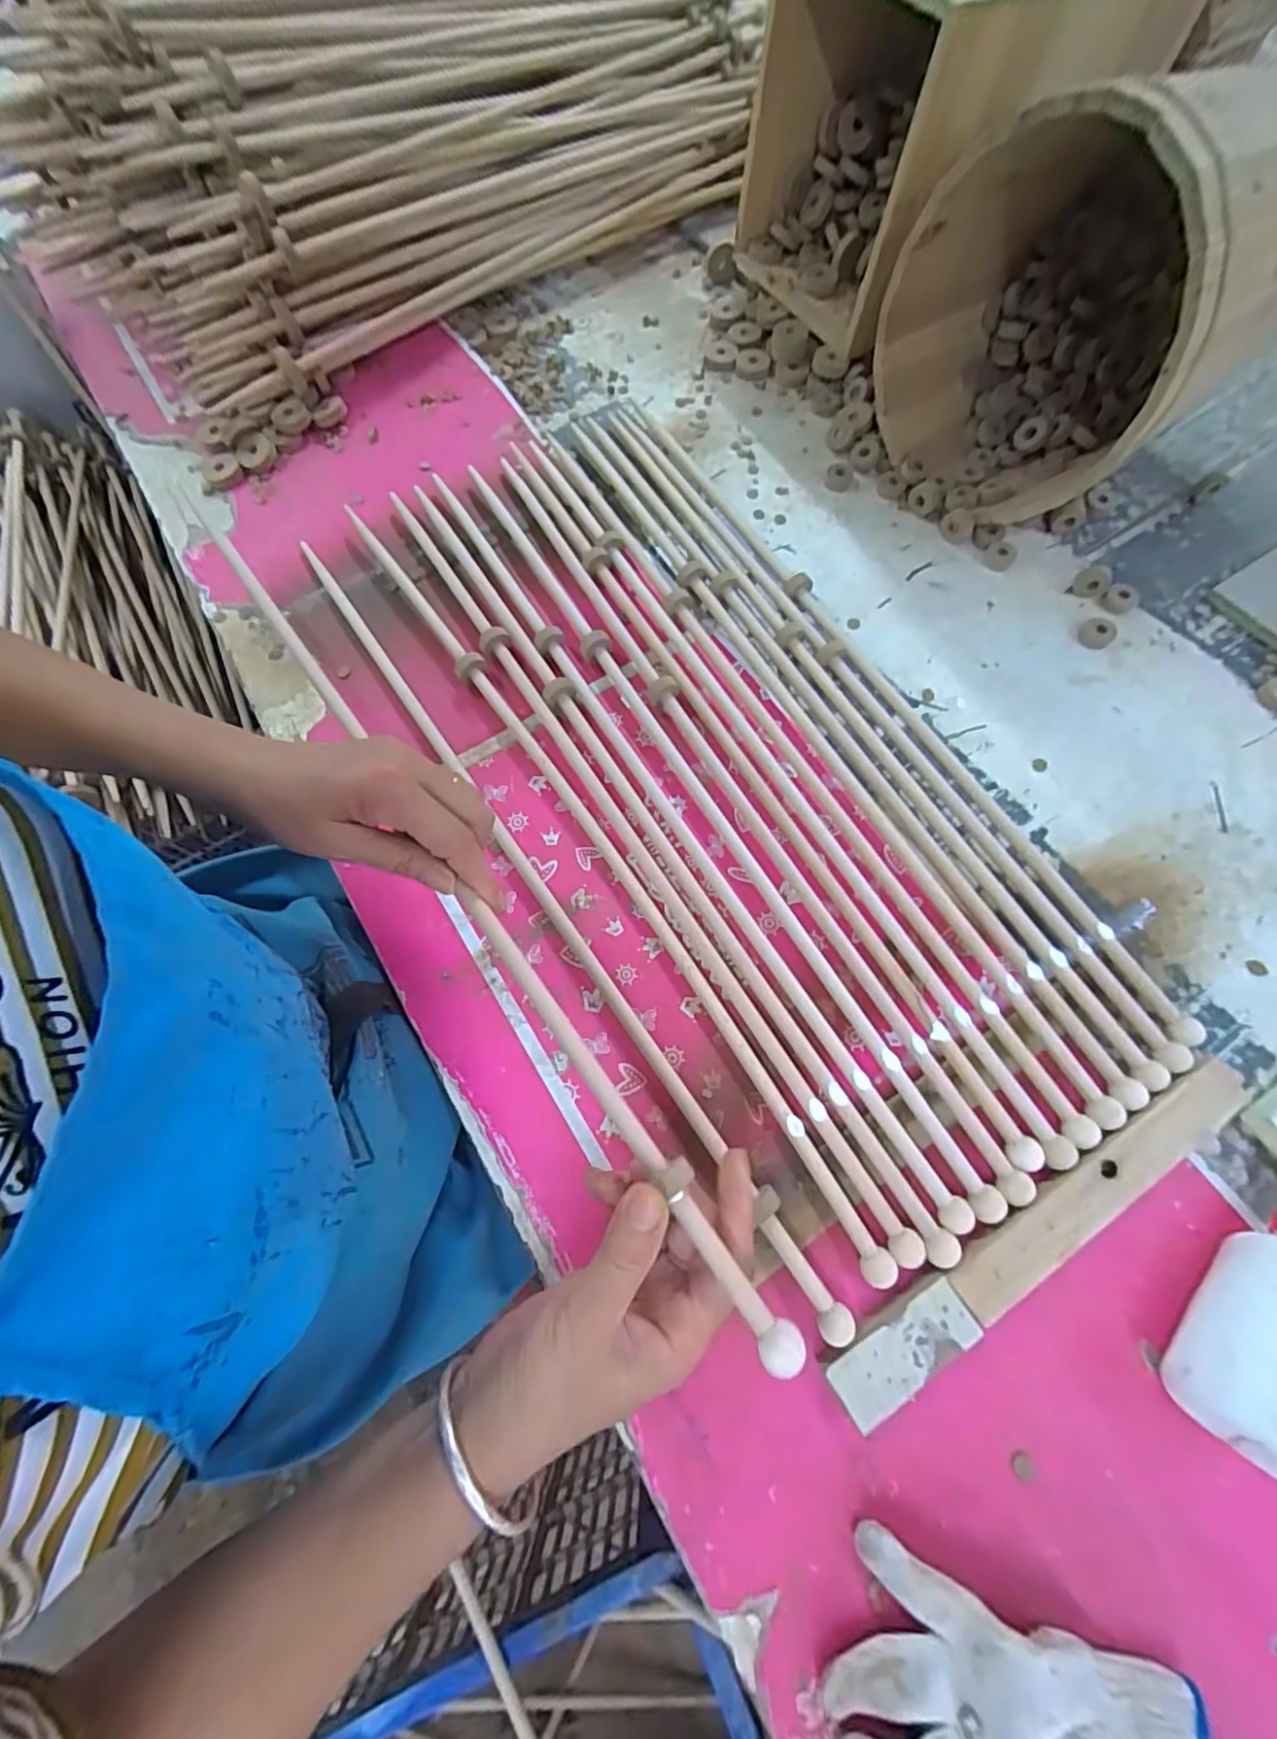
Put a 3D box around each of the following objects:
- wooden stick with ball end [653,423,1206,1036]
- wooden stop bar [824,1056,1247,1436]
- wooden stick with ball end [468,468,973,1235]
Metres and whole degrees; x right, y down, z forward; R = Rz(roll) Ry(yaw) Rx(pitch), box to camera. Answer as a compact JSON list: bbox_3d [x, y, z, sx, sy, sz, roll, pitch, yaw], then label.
[{"bbox_3d":[0.181,-0.172,0.464,0.028,0.022,0.670,-28,72,-8],"label":"wooden stick with ball end"},{"bbox_3d":[0.227,0.200,0.322,0.284,0.019,0.031,-31,72,-9],"label":"wooden stop bar"},{"bbox_3d":[0.022,-0.079,0.436,0.018,0.021,0.683,-27,72,-8],"label":"wooden stick with ball end"}]

